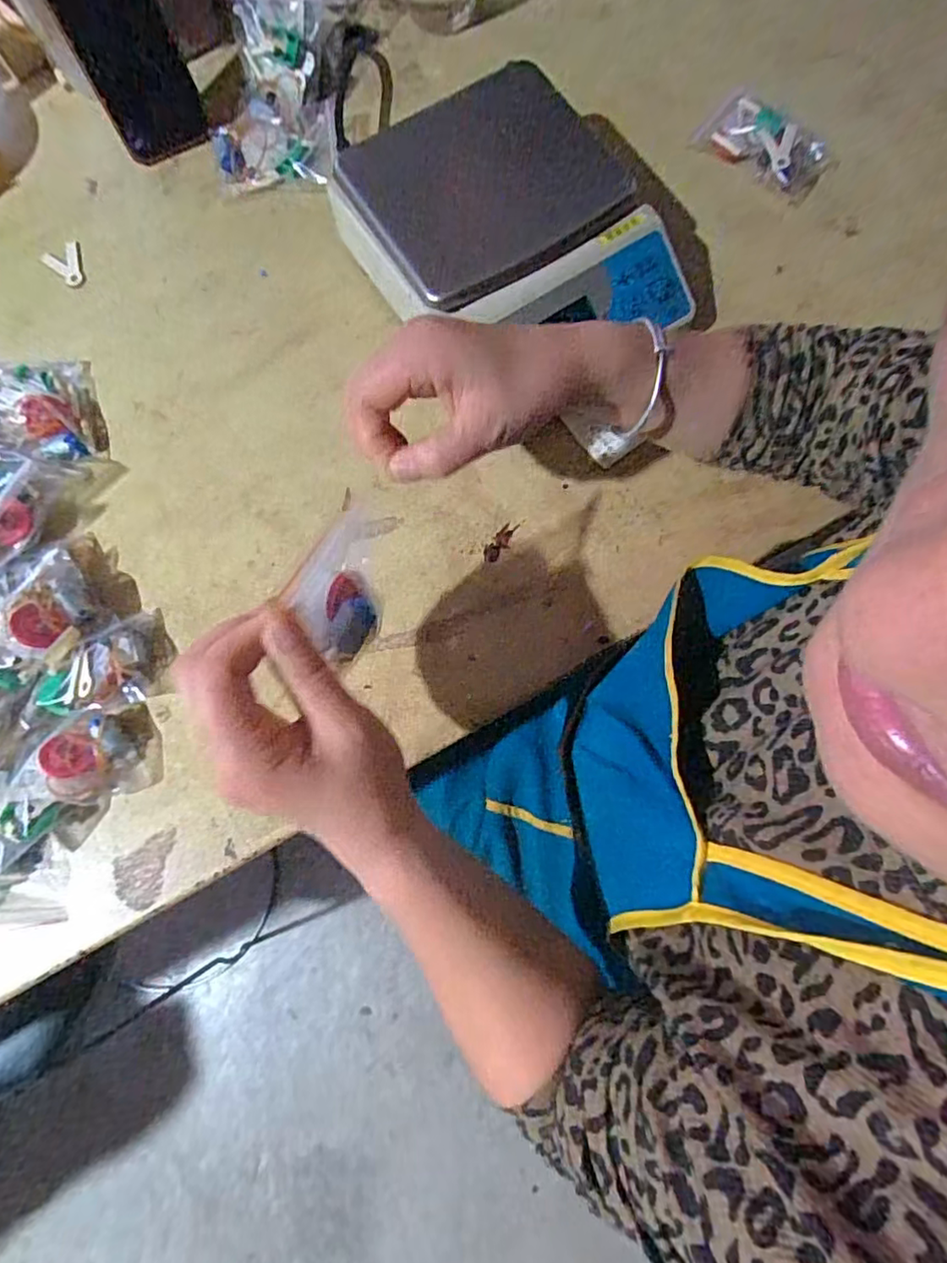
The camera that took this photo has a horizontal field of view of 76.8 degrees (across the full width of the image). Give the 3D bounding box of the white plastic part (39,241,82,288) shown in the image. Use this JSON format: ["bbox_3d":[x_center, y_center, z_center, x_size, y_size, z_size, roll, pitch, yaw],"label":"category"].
[{"bbox_3d":[-0.344,-0.314,0.508,0.042,0.006,0.029,39,80,8],"label":"white plastic part"}]

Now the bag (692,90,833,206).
[{"bbox_3d":[0.254,-0.425,0.523,0.110,0.025,0.067,41,80,9],"label":"bag"}]

